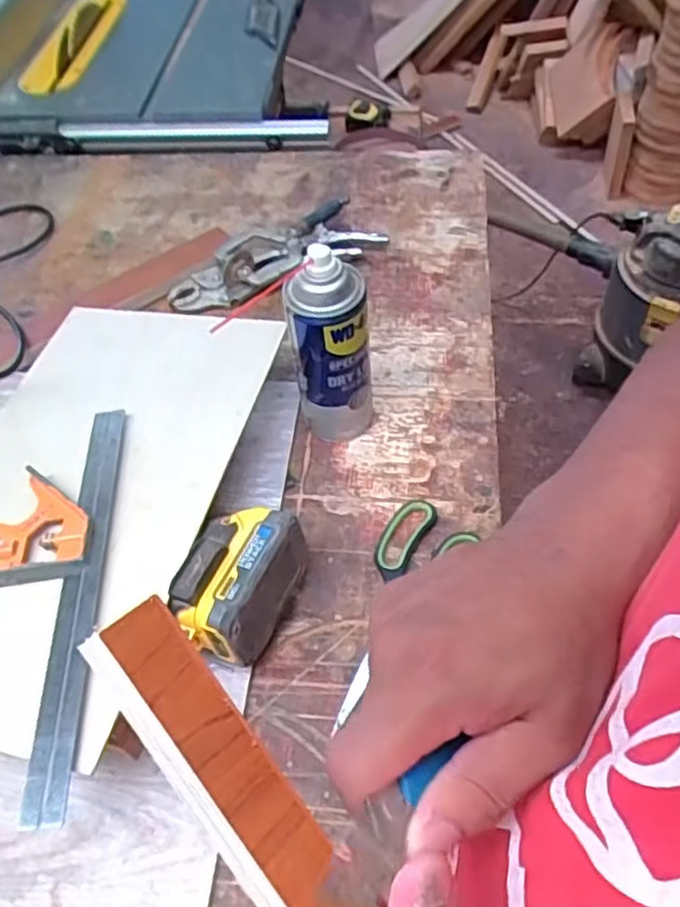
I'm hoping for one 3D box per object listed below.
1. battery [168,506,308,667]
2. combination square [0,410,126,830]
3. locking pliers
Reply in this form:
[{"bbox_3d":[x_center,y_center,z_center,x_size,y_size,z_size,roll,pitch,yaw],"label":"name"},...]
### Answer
[{"bbox_3d":[-0.071,0.090,0.491,0.065,0.054,0.101,13,57,14],"label":"battery"},{"bbox_3d":[-0.220,0.093,0.474,0.117,0.026,0.294,-7,54,0],"label":"combination square"},{"bbox_3d":[-0.079,-0.224,0.783,0.244,0.030,0.101,-26,57,-15],"label":"locking pliers"}]

